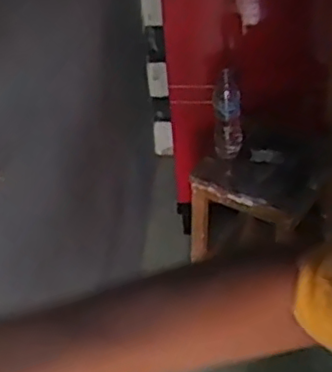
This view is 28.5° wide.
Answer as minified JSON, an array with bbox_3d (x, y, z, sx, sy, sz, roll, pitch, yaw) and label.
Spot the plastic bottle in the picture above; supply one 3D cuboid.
[{"bbox_3d":[0.148,-0.162,1.566,0.070,0.225,0.073,1,40,7],"label":"plastic bottle"}]

